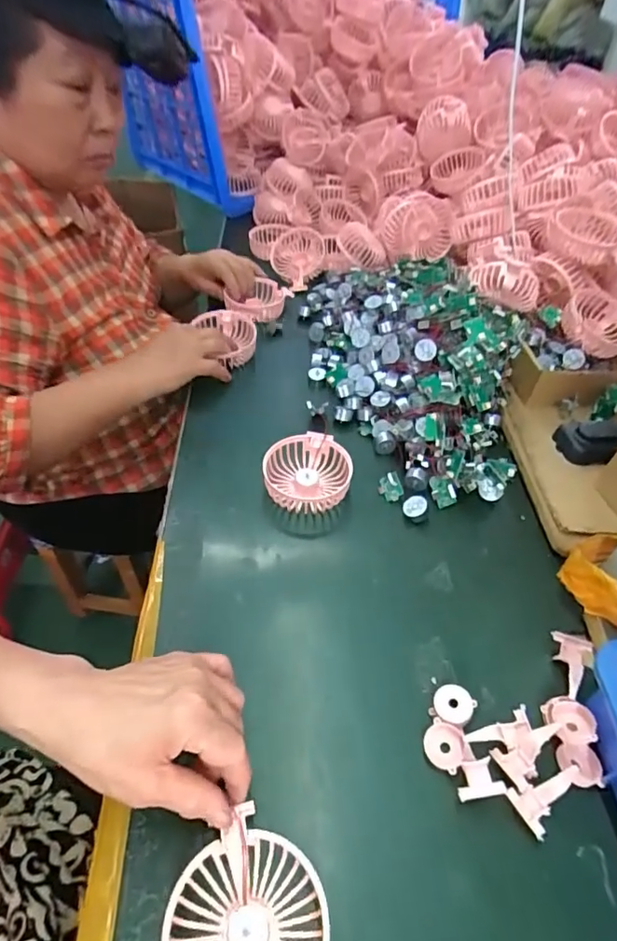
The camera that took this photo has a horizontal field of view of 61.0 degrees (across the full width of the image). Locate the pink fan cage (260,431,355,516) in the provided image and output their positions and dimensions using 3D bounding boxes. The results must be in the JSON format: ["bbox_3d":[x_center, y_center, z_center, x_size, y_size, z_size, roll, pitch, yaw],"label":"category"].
[{"bbox_3d":[0.000,0.004,0.539,0.087,0.032,0.082,0,48,0],"label":"pink fan cage"}]

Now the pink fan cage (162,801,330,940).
[{"bbox_3d":[-0.033,0.259,0.296,0.086,0.027,0.088,0,48,0],"label":"pink fan cage"}]

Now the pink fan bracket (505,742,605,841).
[{"bbox_3d":[0.170,0.210,0.352,0.074,0.017,0.030,-24,52,-21],"label":"pink fan bracket"}]

